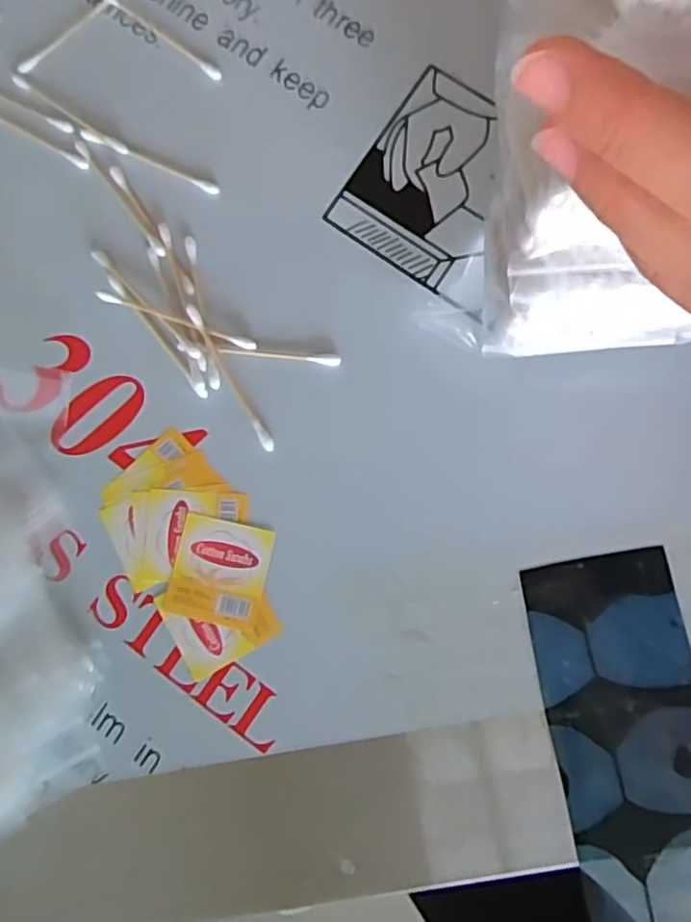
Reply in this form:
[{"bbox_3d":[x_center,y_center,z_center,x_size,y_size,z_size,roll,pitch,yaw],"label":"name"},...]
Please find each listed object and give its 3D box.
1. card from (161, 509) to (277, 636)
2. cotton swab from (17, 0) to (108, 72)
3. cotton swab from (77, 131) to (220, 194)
[{"bbox_3d":[-0.053,0.046,0.271,0.039,0.004,0.042,14,83,5],"label":"card"},{"bbox_3d":[-0.128,-0.209,0.304,0.070,0.005,0.008,-41,82,-2],"label":"cotton swab"},{"bbox_3d":[-0.090,-0.138,0.292,0.071,0.004,0.005,25,85,7],"label":"cotton swab"}]

